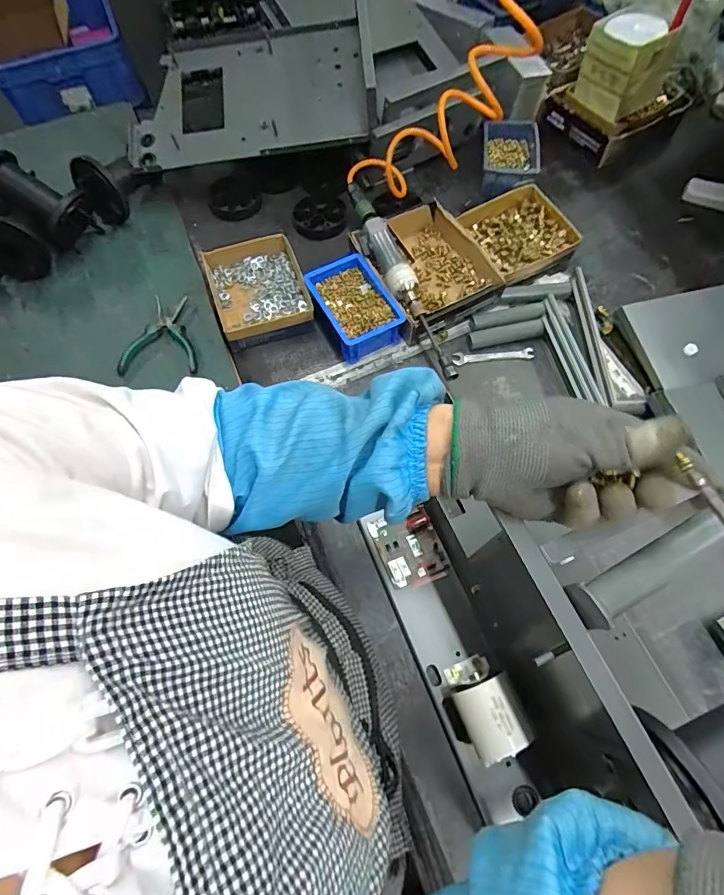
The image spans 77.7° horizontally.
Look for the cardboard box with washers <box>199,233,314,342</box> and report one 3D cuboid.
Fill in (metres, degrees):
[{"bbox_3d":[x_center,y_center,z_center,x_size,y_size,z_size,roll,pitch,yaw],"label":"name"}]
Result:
[{"bbox_3d":[-0.162,-0.244,0.698,0.142,0.039,0.170,-18,67,-5],"label":"cardboard box with washers"}]

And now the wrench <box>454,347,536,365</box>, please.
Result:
[{"bbox_3d":[0.195,-0.136,0.670,0.118,0.004,0.018,-4,91,1],"label":"wrench"}]

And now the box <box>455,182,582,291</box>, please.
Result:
[{"bbox_3d":[0.260,-0.350,0.755,0.166,0.054,0.150,-26,68,-9],"label":"box"}]

